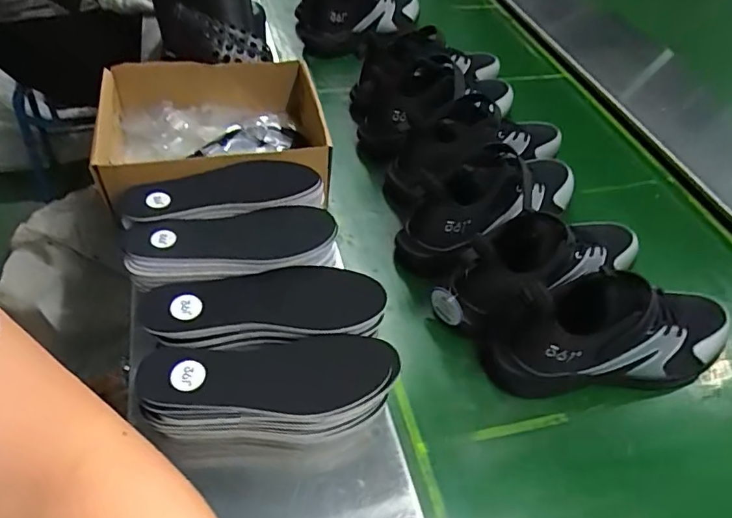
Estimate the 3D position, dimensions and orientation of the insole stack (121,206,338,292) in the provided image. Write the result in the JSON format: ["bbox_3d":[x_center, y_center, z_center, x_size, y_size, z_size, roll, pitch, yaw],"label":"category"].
[{"bbox_3d":[-0.134,-0.017,0.523,0.206,0.028,0.077,-6,49,-12],"label":"insole stack"}]

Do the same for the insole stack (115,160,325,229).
[{"bbox_3d":[-0.154,-0.071,0.558,0.211,0.026,0.071,-8,47,-13],"label":"insole stack"}]

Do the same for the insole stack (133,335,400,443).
[{"bbox_3d":[-0.083,0.127,0.477,0.213,0.093,0.083,-1,48,-8],"label":"insole stack"}]

